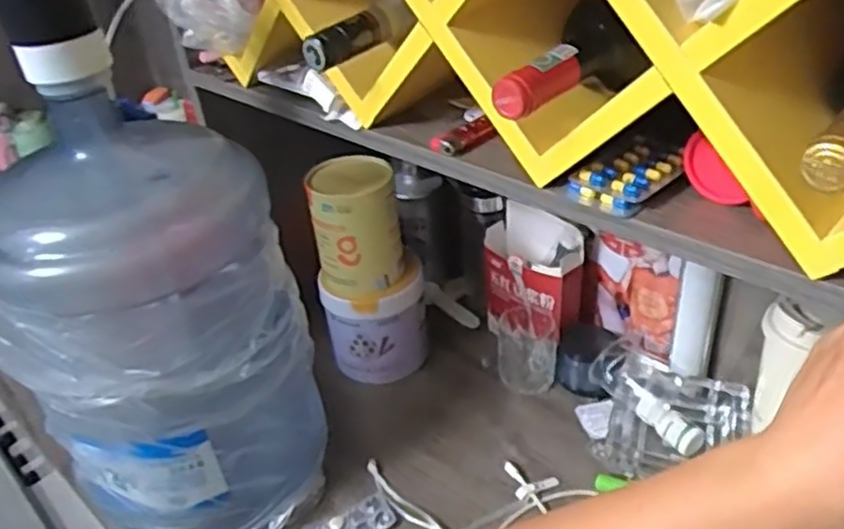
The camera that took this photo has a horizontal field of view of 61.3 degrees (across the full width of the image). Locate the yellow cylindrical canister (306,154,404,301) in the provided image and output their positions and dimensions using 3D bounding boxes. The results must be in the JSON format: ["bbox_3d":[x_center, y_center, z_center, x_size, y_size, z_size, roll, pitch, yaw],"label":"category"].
[{"bbox_3d":[-0.077,-0.044,0.825,0.099,0.136,0.082,-9,35,-4],"label":"yellow cylindrical canister"}]

